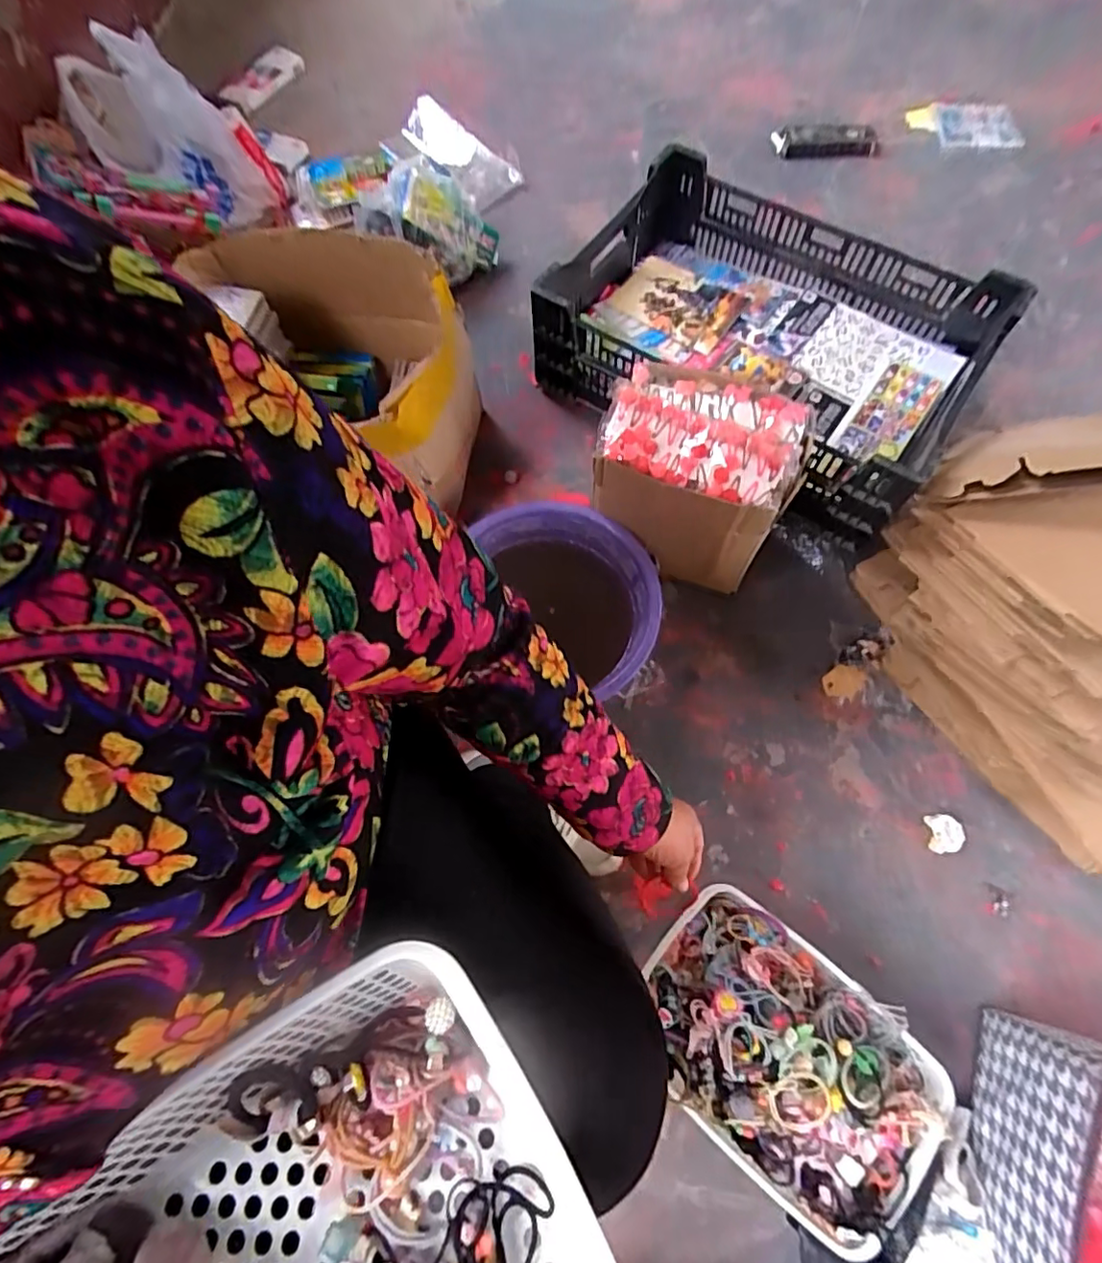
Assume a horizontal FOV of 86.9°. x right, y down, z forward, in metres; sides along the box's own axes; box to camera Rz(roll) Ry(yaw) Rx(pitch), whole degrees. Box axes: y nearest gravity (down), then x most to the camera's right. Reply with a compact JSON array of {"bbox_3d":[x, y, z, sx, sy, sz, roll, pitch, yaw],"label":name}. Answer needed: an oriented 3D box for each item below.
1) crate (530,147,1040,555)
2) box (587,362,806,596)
[{"bbox_3d":[0.324,-0.461,0.915,0.631,0.211,0.416,36,76,13],"label":"crate"},{"bbox_3d":[0.190,-0.205,0.790,0.235,0.231,0.176,22,73,9],"label":"box"}]

